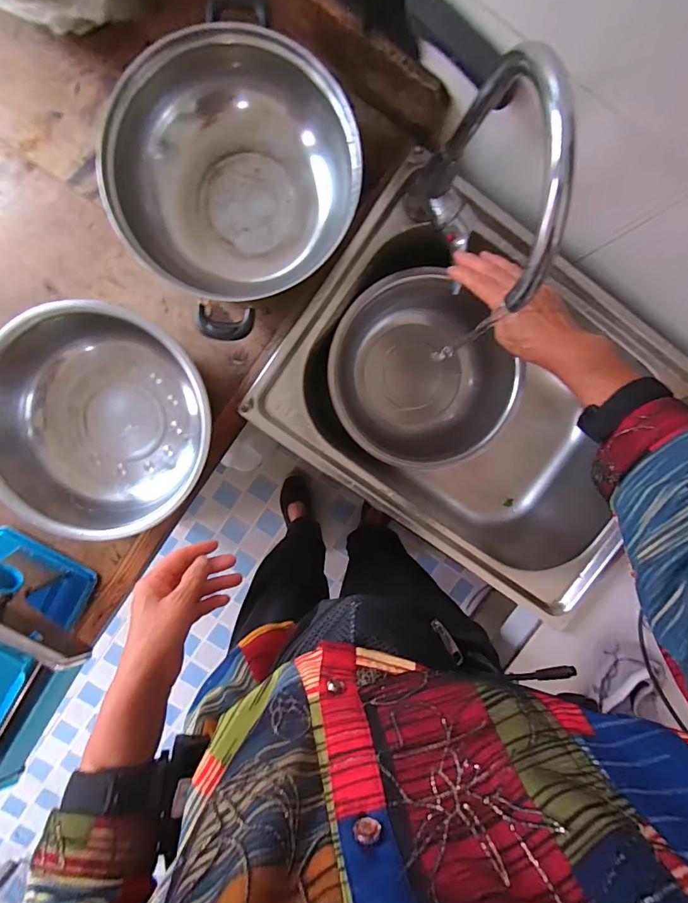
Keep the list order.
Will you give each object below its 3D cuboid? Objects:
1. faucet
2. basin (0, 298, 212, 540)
[{"bbox_3d":[0.105,-0.195,0.374,0.067,0.278,0.193,4,95,-2],"label":"faucet"},{"bbox_3d":[-0.265,-0.027,0.487,0.227,0.083,0.231,0,96,-1],"label":"basin"}]

